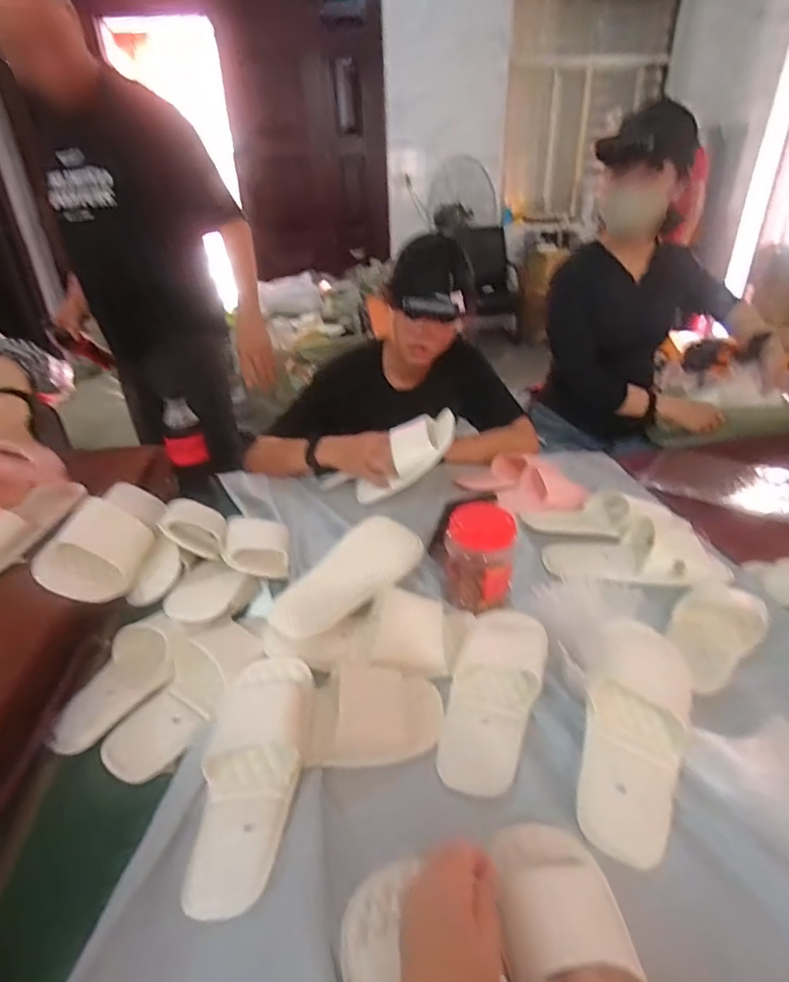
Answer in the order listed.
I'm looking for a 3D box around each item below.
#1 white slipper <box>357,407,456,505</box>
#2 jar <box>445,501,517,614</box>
[{"bbox_3d":[0.012,-0.057,0.919,0.074,0.223,0.086,37,20,-20],"label":"white slipper"},{"bbox_3d":[0.118,0.092,0.729,0.089,0.131,0.080,25,39,34],"label":"jar"}]

